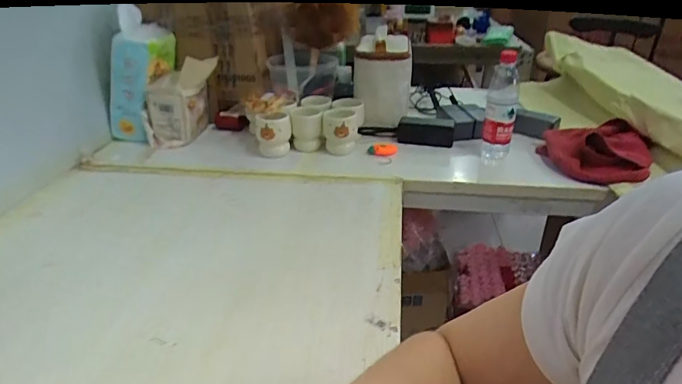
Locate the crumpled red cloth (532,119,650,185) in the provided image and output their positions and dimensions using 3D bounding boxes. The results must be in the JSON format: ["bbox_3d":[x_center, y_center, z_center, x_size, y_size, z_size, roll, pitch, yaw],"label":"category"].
[{"bbox_3d":[0.526,-0.079,0.921,0.190,0.094,0.169,6,28,11],"label":"crumpled red cloth"}]

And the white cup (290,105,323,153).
[{"bbox_3d":[-0.080,-0.147,1.030,0.073,0.083,0.077,-5,28,-9],"label":"white cup"}]

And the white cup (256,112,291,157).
[{"bbox_3d":[-0.150,-0.129,0.992,0.077,0.085,0.082,-7,28,-13],"label":"white cup"}]

